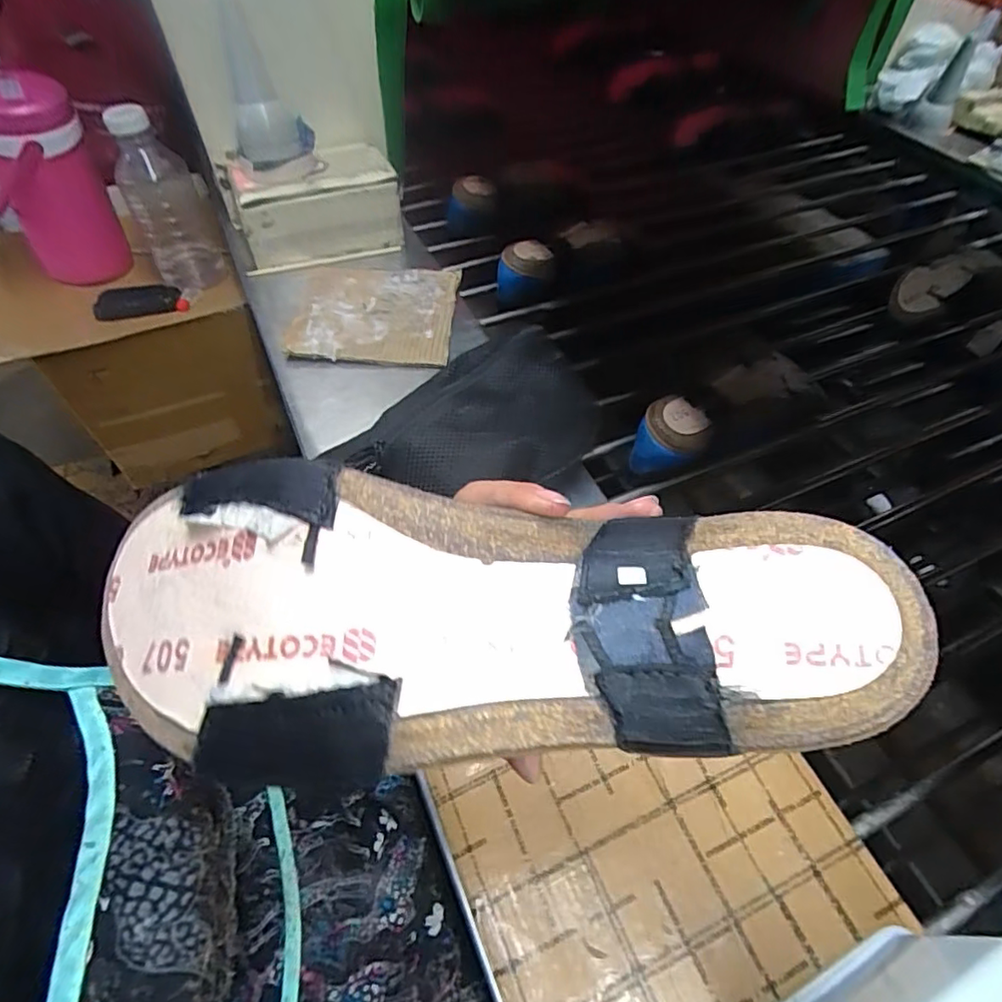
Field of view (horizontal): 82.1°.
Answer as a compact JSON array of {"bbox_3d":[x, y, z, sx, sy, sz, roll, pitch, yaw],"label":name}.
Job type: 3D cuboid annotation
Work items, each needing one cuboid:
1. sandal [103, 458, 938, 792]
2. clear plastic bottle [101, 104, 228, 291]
[{"bbox_3d":[-0.011,0.034,0.159,0.230,0.034,0.079,1,53,6],"label":"sandal"},{"bbox_3d":[-0.458,-0.403,0.795,0.095,0.231,0.079,-22,57,-18],"label":"clear plastic bottle"}]

